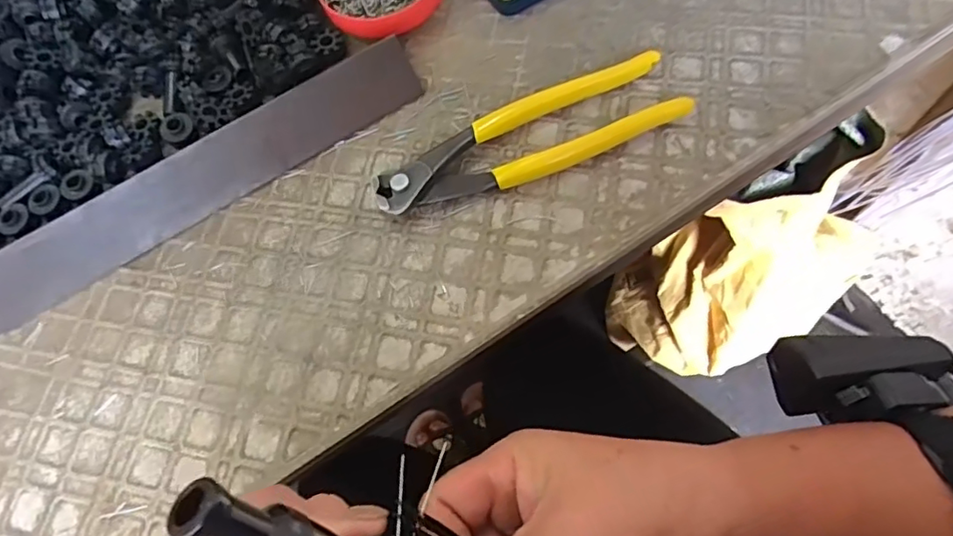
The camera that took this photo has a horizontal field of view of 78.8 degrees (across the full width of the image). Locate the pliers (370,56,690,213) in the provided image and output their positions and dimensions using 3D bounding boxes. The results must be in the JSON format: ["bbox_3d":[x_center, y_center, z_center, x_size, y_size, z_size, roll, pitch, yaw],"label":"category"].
[{"bbox_3d":[0.027,-0.067,0.305,0.165,0.017,0.046,-25,68,-4],"label":"pliers"}]

